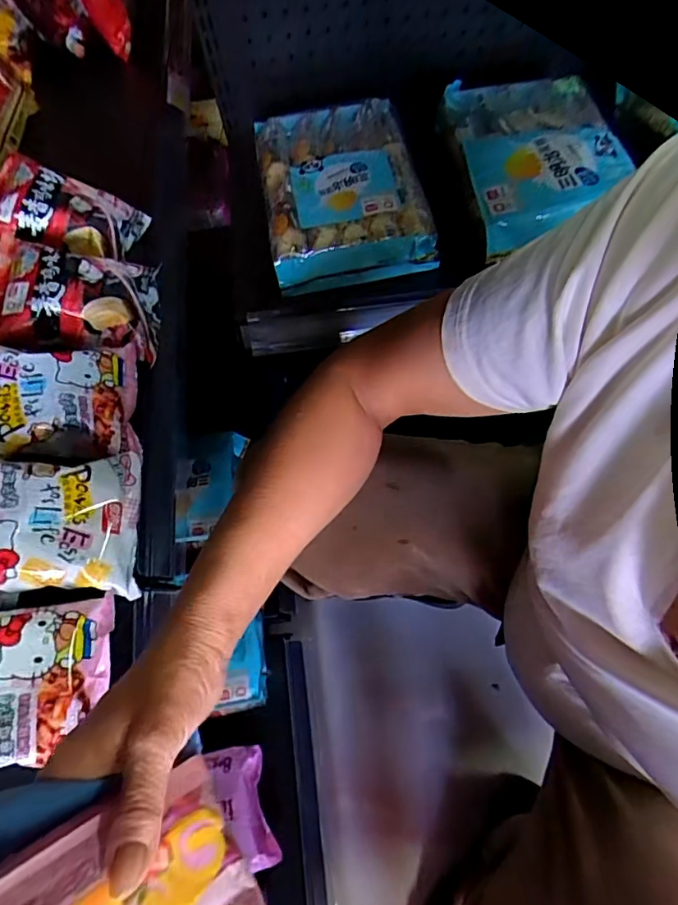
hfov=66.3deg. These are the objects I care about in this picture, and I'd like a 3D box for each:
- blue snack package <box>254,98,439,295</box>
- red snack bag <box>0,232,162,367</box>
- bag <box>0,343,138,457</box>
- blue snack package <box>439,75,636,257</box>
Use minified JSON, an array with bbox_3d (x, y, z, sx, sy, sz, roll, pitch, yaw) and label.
[{"bbox_3d":[0.001,-0.333,0.646,0.185,0.058,0.276,-9,64,-1],"label":"blue snack package"},{"bbox_3d":[-0.281,-0.168,0.556,0.167,0.058,0.128,4,76,-14],"label":"red snack bag"},{"bbox_3d":[-0.286,-0.055,0.506,0.152,0.067,0.119,-5,81,-3],"label":"bag"},{"bbox_3d":[0.235,-0.367,0.630,0.171,0.034,0.279,-7,64,1],"label":"blue snack package"}]

